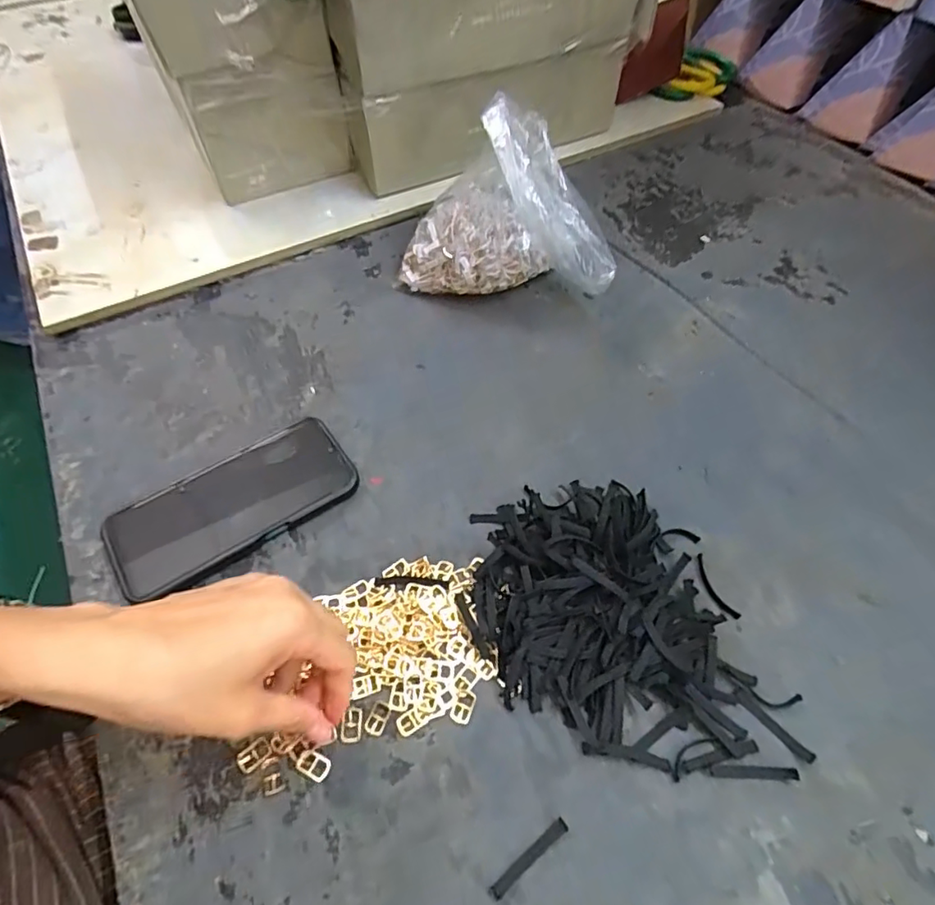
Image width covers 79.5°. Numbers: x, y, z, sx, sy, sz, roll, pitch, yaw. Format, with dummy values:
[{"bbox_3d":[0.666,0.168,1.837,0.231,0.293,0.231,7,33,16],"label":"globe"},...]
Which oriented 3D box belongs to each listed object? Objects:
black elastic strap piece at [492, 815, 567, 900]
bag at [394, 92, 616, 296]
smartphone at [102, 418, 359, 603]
[{"bbox_3d":[0.032,0.209,0.290,0.049,0.004,0.007,-33,61,-20],"label":"black elastic strap piece"},{"bbox_3d":[0.038,-0.208,0.484,0.180,0.137,0.096,13,57,10],"label":"bag"},{"bbox_3d":[-0.169,0.036,0.405,0.167,0.013,0.084,-29,60,-18],"label":"smartphone"}]

